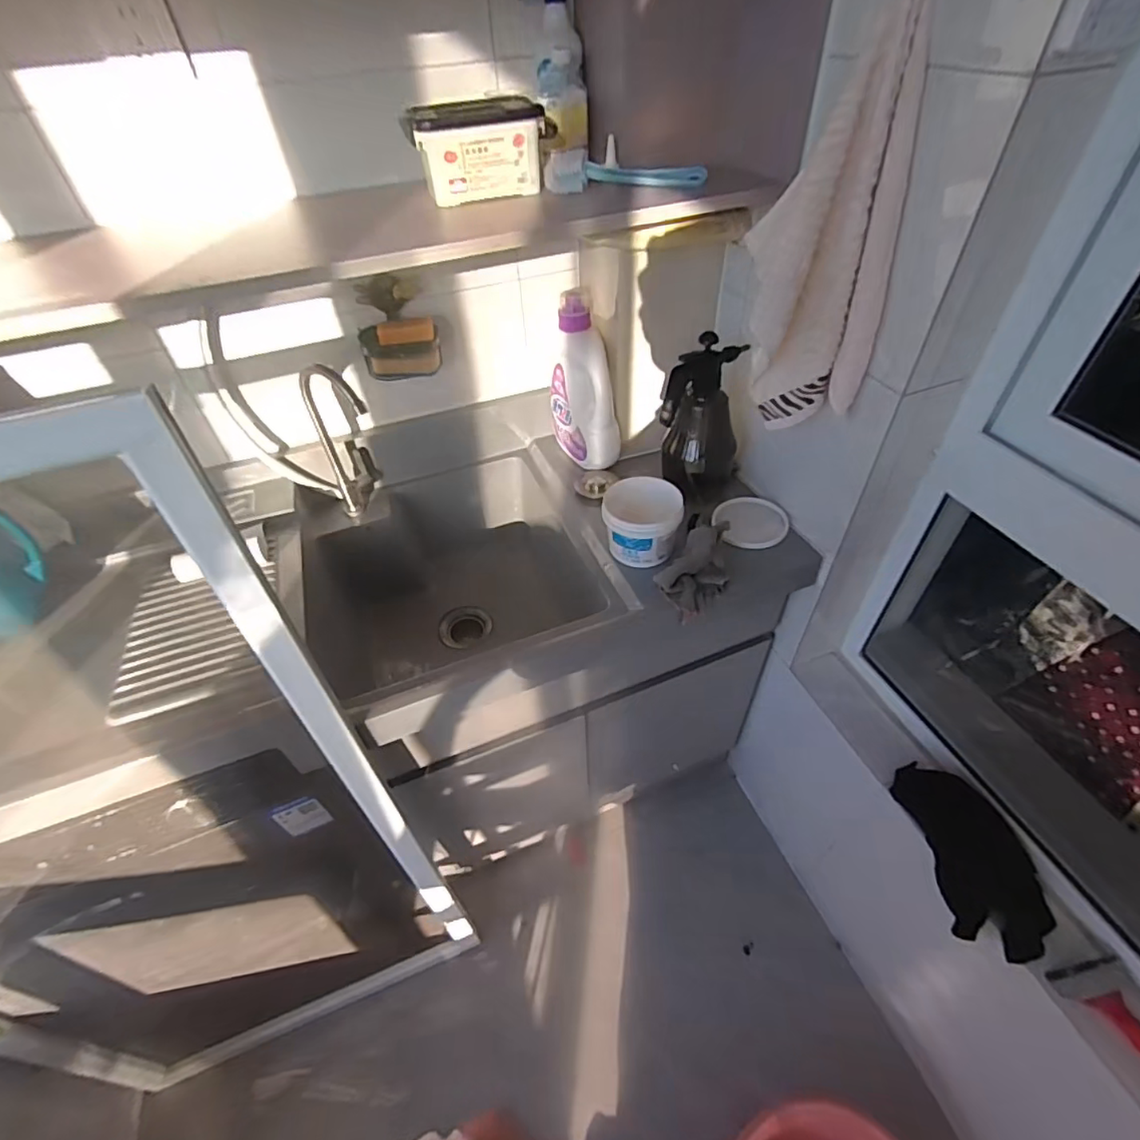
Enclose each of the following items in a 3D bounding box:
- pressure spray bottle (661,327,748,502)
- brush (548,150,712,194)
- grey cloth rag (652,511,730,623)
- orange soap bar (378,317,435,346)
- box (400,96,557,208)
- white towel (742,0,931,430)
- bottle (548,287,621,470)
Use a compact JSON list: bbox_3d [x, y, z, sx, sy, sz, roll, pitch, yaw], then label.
[{"bbox_3d":[0.227,-0.265,0.980,0.133,0.253,0.120,9,48,12],"label":"pressure spray bottle"},{"bbox_3d":[0.074,-0.550,0.777,0.219,0.039,0.046,1,47,5],"label":"brush"},{"bbox_3d":[0.196,-0.009,0.870,0.094,0.079,0.140,33,57,30],"label":"grey cloth rag"},{"bbox_3d":[-0.280,-0.410,0.972,0.093,0.028,0.038,-5,46,-1],"label":"orange soap bar"},{"bbox_3d":[-0.118,-0.575,0.776,0.198,0.094,0.103,-14,47,-10],"label":"box"},{"bbox_3d":[0.305,-0.389,0.684,0.159,0.416,0.125,8,48,11],"label":"white towel"},{"bbox_3d":[0.024,-0.344,1.060,0.071,0.270,0.180,-22,49,-16],"label":"bottle"}]

